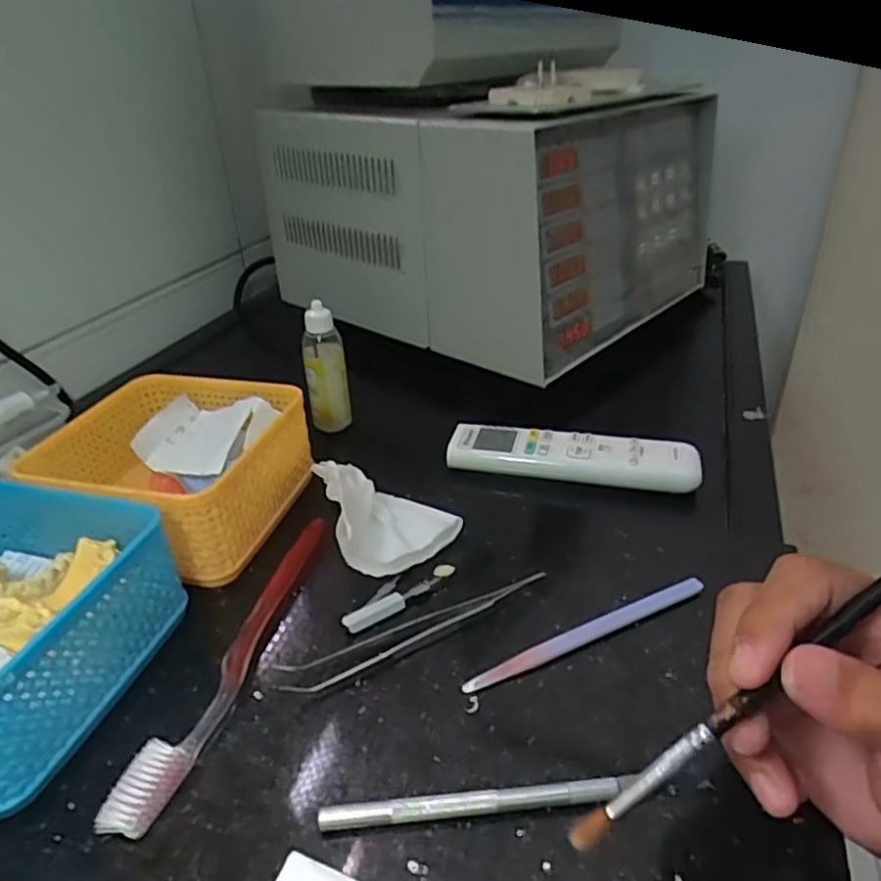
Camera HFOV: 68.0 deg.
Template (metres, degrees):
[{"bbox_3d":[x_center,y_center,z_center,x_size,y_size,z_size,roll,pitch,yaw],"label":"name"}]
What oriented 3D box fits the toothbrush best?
[{"bbox_3d":[-0.096,0.101,0.323,0.020,0.014,0.187,7,31,14],"label":"toothbrush"}]

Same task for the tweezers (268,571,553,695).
[{"bbox_3d":[-0.010,0.094,0.326,0.141,0.010,0.021,-13,31,-19],"label":"tweezers"}]

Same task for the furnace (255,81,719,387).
[{"bbox_3d":[0.054,-0.254,0.708,0.351,0.207,0.379,22,39,34],"label":"furnace"}]

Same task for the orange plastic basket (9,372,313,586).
[{"bbox_3d":[-0.165,0.021,0.410,0.133,0.070,0.132,7,33,15],"label":"orange plastic basket"}]

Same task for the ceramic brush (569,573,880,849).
[{"bbox_3d":[0.114,0.062,0.200,0.184,0.006,0.007,-34,37,-9],"label":"ceramic brush"}]

